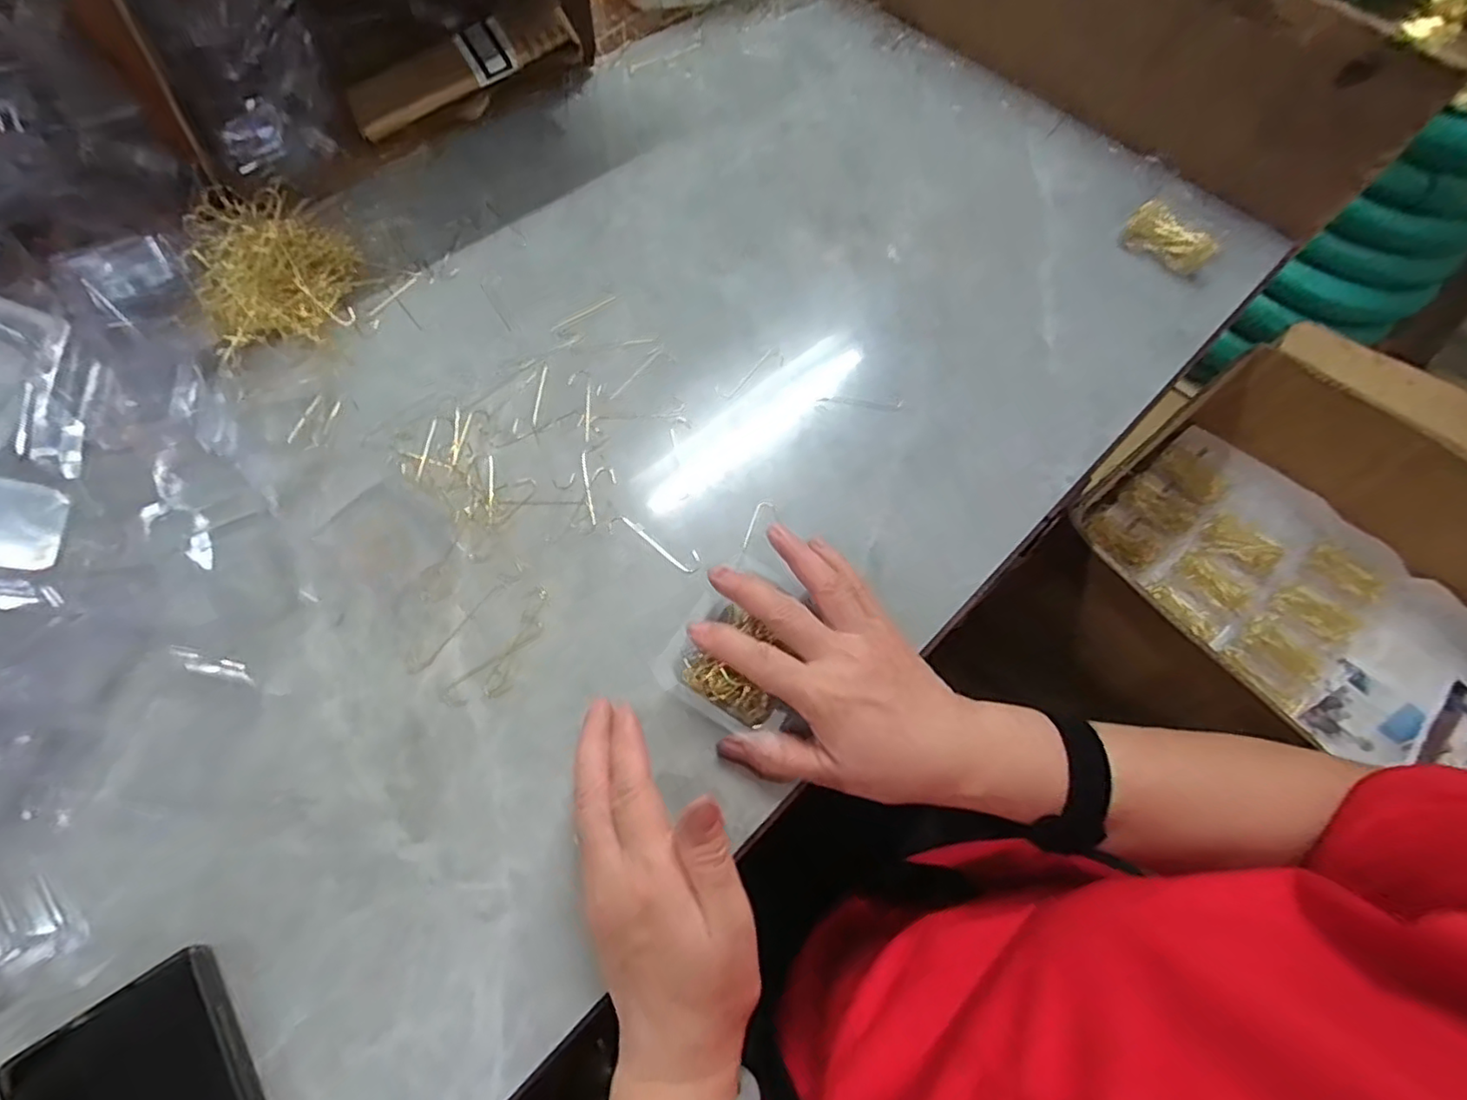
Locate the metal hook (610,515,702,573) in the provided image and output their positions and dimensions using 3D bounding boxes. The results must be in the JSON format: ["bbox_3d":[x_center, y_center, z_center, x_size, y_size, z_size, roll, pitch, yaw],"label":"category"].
[{"bbox_3d":[-0.048,-0.004,0.402,0.064,0.004,0.016,27,64,10],"label":"metal hook"}]

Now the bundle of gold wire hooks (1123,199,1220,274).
[{"bbox_3d":[0.365,-0.264,0.546,0.024,0.031,0.075,-25,66,-16],"label":"bundle of gold wire hooks"}]

